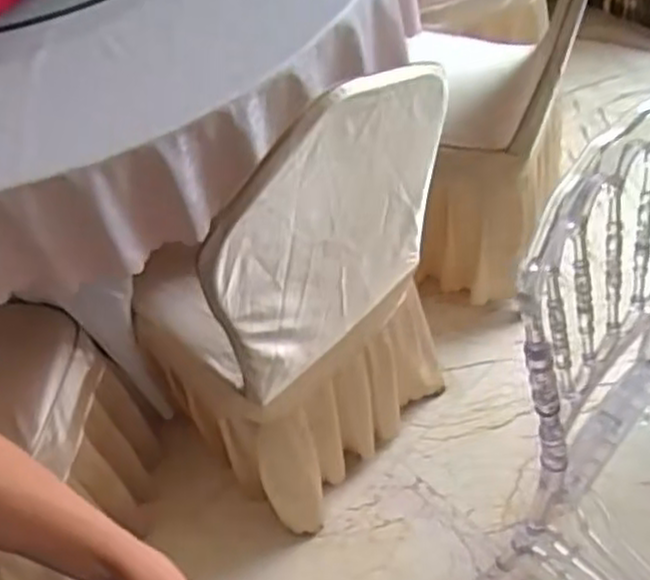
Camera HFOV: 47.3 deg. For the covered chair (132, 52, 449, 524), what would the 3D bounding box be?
[{"bbox_3d":[-0.061,-0.009,1.340,0.461,1.033,0.394,-39,57,-21],"label":"covered chair"}]

